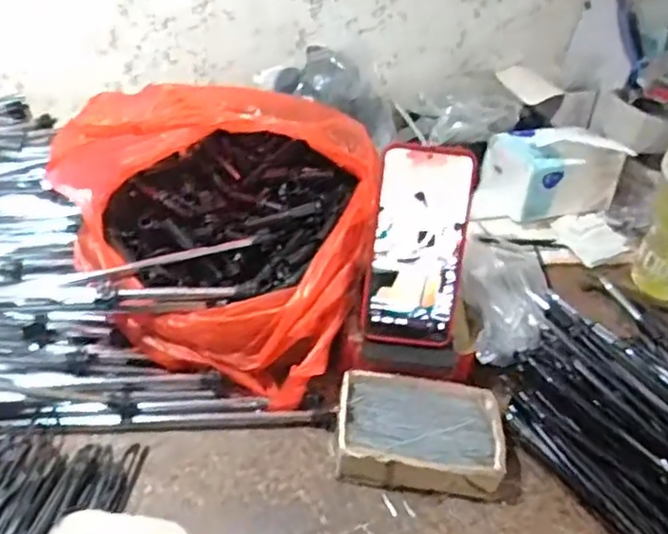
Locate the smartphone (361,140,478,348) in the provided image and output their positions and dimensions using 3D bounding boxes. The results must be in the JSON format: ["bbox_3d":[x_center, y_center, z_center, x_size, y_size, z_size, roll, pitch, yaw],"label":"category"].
[{"bbox_3d":[0.071,-0.017,0.546,0.079,0.165,0.011,7,8,1],"label":"smartphone"}]

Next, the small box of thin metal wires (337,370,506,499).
[{"bbox_3d":[0.069,0.135,0.535,0.128,0.037,0.095,6,37,0],"label":"small box of thin metal wires"}]

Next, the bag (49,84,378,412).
[{"bbox_3d":[-0.090,-0.045,0.596,0.246,0.201,0.231,14,38,10],"label":"bag"}]

